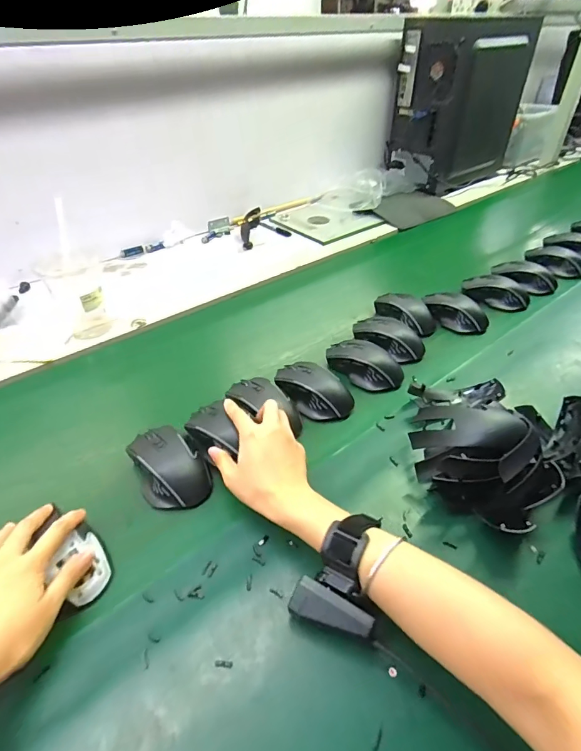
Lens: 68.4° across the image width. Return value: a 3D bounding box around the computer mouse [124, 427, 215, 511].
[{"bbox_3d":[-0.141,0.102,0.485,0.081,0.035,0.105,-21,45,-24],"label":"computer mouse"}]

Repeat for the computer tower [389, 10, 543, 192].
[{"bbox_3d":[0.471,-0.753,1.178,0.358,0.342,0.205,-31,50,-31],"label":"computer tower"}]

